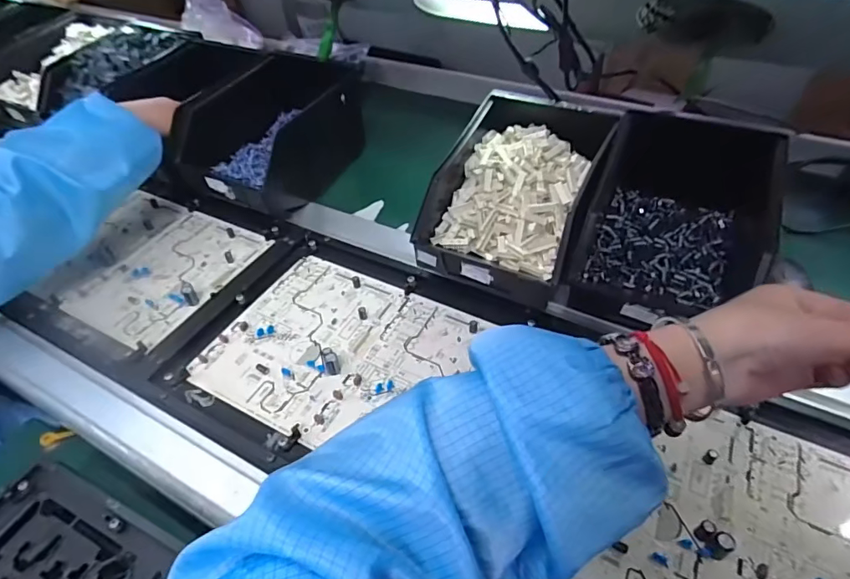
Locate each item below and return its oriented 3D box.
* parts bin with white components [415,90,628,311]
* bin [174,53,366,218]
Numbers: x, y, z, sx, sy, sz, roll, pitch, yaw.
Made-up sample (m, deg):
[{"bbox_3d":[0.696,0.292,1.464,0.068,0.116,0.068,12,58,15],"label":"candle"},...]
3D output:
[{"bbox_3d":[0.100,-0.098,0.528,0.155,0.125,0.229,18,49,19],"label":"parts bin with white components"},{"bbox_3d":[-0.200,-0.203,0.650,0.145,0.127,0.215,20,50,21],"label":"bin"}]

